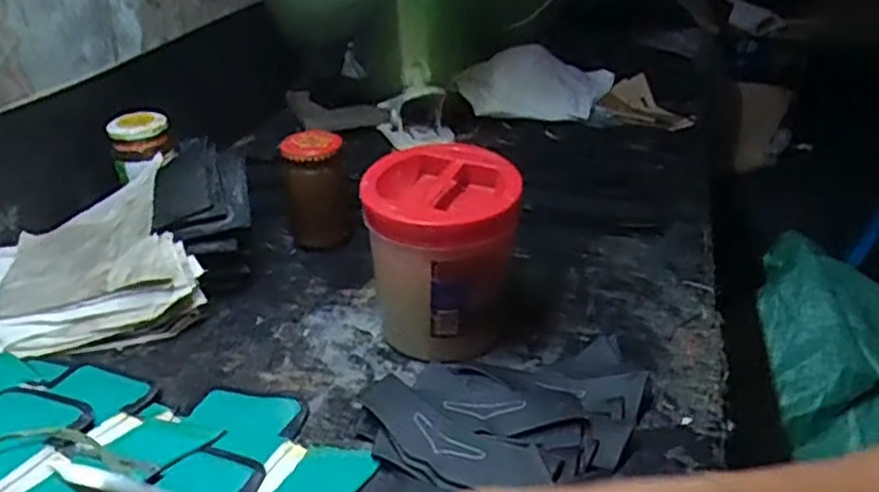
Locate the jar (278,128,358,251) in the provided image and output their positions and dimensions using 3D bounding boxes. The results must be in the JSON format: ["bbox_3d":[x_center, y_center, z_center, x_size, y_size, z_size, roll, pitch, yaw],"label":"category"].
[{"bbox_3d":[-0.117,-0.050,0.708,0.056,0.120,0.056,-3,29,1],"label":"jar"}]

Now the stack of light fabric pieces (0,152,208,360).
[{"bbox_3d":[-0.322,0.015,0.650,0.176,0.080,0.203,-17,32,-24],"label":"stack of light fabric pieces"}]

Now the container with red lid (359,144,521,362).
[{"bbox_3d":[0.003,0.008,0.573,0.113,0.138,0.107,-3,29,1],"label":"container with red lid"}]

